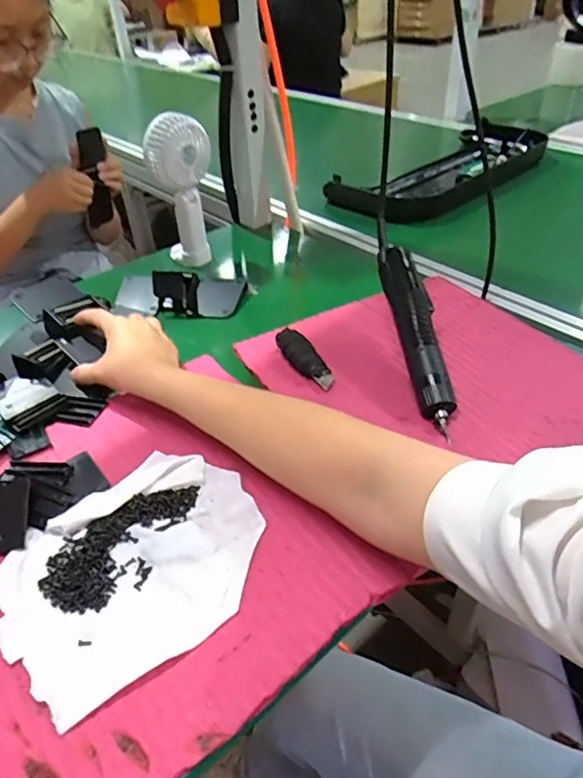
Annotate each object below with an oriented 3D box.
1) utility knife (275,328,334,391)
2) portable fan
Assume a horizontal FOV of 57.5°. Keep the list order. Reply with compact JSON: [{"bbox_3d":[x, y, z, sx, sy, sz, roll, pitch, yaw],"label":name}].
[{"bbox_3d":[0.014,-0.035,0.562,0.028,0.017,0.096,-21,43,-20],"label":"utility knife"},{"bbox_3d":[-0.144,-0.260,0.720,0.077,0.192,0.044,-2,40,2],"label":"portable fan"}]

